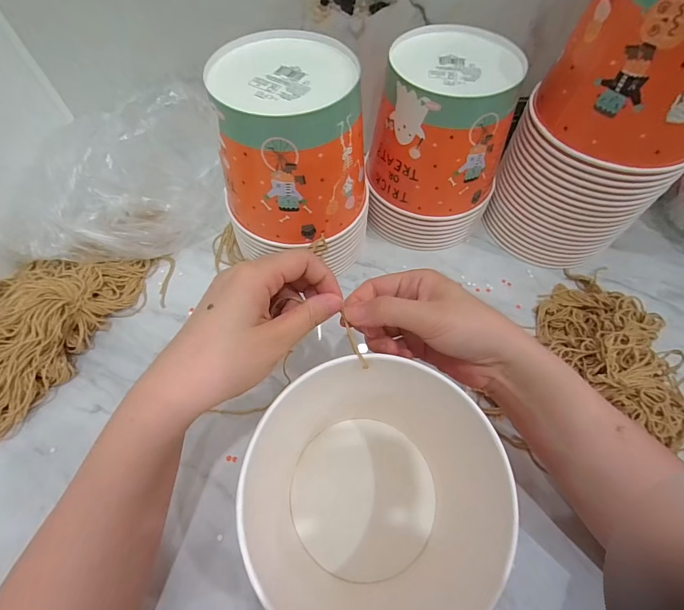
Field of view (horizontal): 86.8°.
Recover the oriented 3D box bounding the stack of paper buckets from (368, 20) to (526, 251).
[{"bbox_3d":[0.113,-0.178,0.425,0.149,0.191,0.141,12,62,6],"label":"stack of paper buckets"}]

